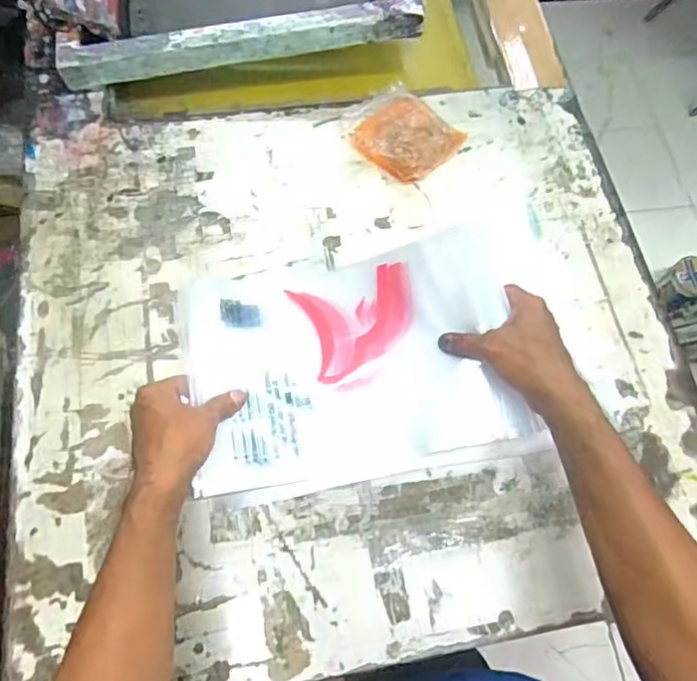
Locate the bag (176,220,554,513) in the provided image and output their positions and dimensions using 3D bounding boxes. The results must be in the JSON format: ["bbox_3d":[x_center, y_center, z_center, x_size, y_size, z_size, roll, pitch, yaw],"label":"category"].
[{"bbox_3d":[-0.004,0.022,0.550,0.302,0.048,0.212,-11,81,6],"label":"bag"}]

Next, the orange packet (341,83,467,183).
[{"bbox_3d":[0.063,-0.260,0.718,0.130,0.029,0.105,42,73,13],"label":"orange packet"}]

